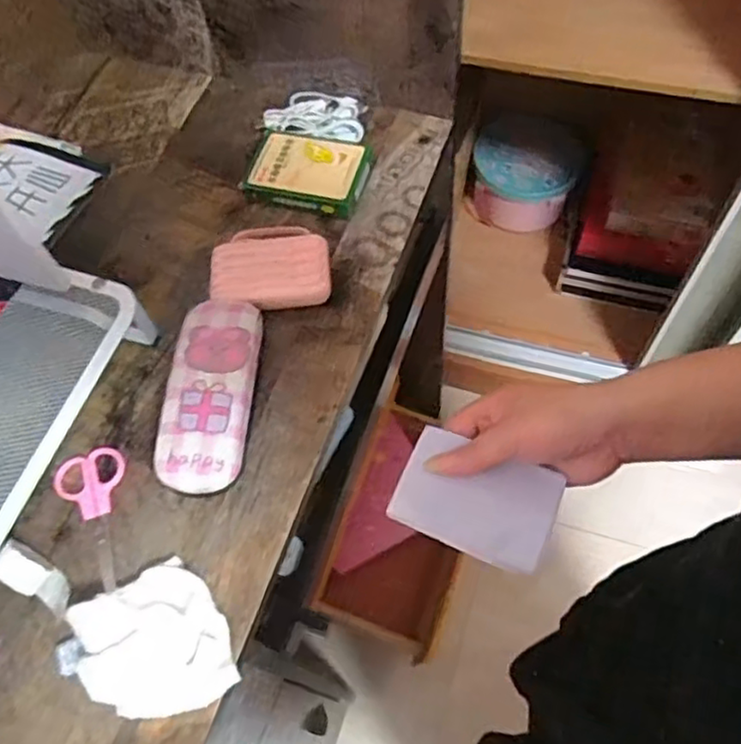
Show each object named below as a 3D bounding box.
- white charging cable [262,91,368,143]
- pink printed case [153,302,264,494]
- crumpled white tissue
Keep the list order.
[{"bbox_3d":[-0.049,-0.257,0.679,0.101,0.012,0.063,24,66,15],"label":"white charging cable"},{"bbox_3d":[-0.119,0.016,0.518,0.064,0.046,0.155,0,62,4],"label":"pink printed case"},{"bbox_3d":[-0.144,0.179,0.443,0.092,0.026,0.091,-26,64,-9],"label":"crumpled white tissue"}]

